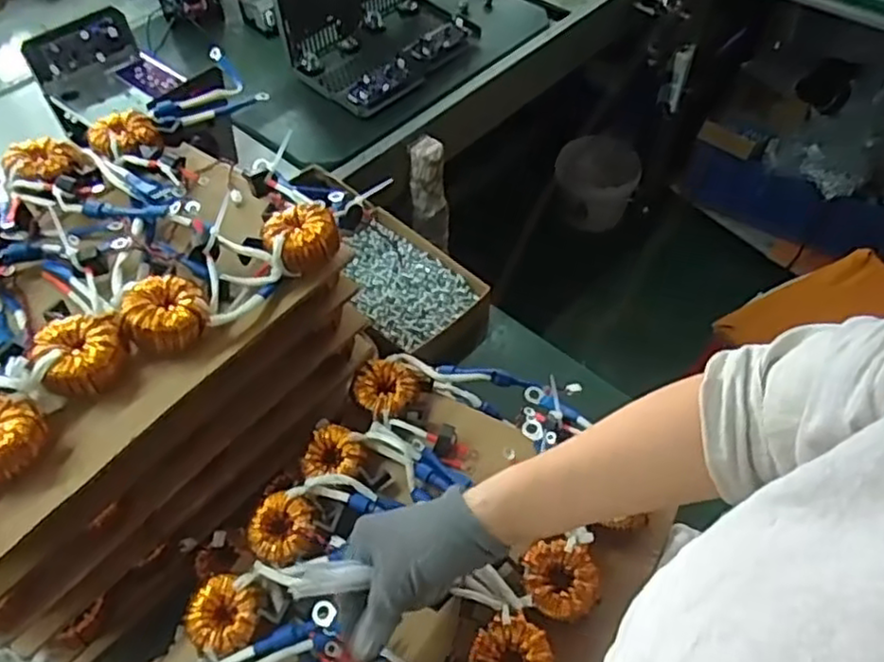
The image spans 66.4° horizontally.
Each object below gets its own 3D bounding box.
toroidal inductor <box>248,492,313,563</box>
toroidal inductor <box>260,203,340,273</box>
[{"bbox_3d":[-0.134,0.166,0.568,0.055,0.021,0.052,-1,53,1],"label":"toroidal inductor"},{"bbox_3d":[-0.120,-0.081,0.580,0.054,0.035,0.056,-1,53,1],"label":"toroidal inductor"}]

